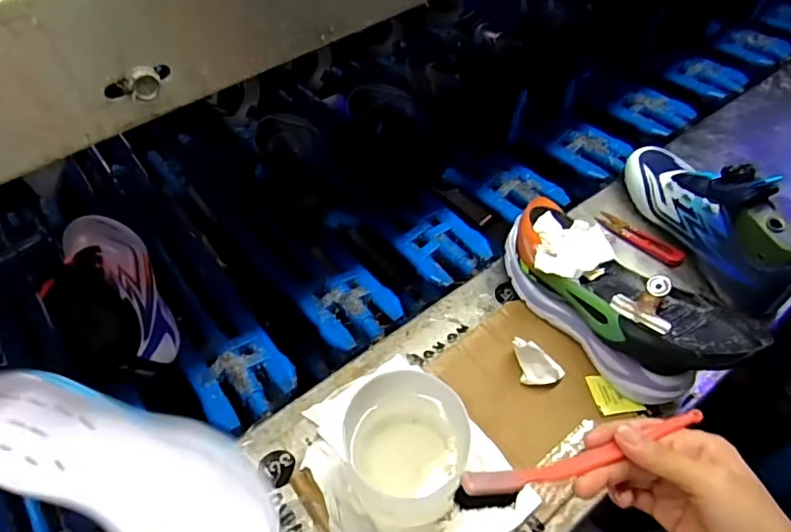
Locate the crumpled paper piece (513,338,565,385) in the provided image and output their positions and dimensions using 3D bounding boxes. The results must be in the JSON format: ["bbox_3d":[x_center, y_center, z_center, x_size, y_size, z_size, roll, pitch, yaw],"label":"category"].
[{"bbox_3d":[0.130,0.090,0.506,0.051,0.033,0.032,24,58,21],"label":"crumpled paper piece"}]

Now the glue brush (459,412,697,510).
[{"bbox_3d":[0.116,0.119,0.335,0.170,0.022,0.016,-10,52,-17],"label":"glue brush"}]

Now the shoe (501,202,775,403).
[{"bbox_3d":[0.201,0.026,0.517,0.099,0.085,0.237,-32,57,-19],"label":"shoe"}]

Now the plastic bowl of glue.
[{"bbox_3d":[0.010,0.144,0.438,0.091,0.086,0.100,-2,53,3],"label":"plastic bowl of glue"}]

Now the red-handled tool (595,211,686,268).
[{"bbox_3d":[0.276,-0.032,0.618,0.022,0.013,0.102,-37,59,-21],"label":"red-handled tool"}]

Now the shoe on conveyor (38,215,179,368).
[{"bbox_3d":[-0.325,0.019,0.598,0.106,0.094,0.221,-25,55,-14],"label":"shoe on conveyor"}]

